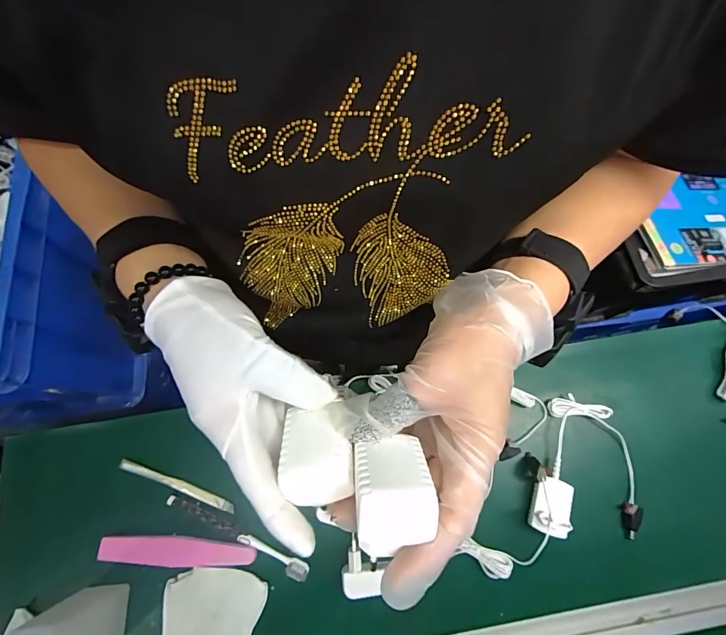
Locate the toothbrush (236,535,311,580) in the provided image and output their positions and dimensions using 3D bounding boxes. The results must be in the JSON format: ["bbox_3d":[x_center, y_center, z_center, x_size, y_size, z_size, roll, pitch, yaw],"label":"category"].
[{"bbox_3d":[-0.104,0.274,0.434,0.089,0.012,0.016,26,75,7],"label":"toothbrush"}]

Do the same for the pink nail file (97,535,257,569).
[{"bbox_3d":[-0.214,0.271,0.435,0.174,0.013,0.029,3,73,1],"label":"pink nail file"}]

